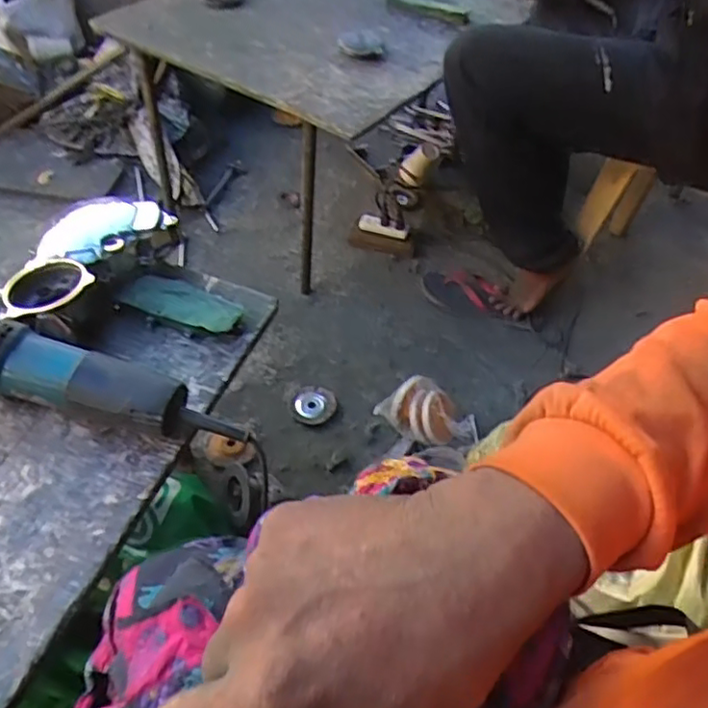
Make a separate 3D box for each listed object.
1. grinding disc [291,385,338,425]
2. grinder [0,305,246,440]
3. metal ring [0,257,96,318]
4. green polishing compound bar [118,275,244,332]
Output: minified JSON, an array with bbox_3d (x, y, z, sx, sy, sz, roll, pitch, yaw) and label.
[{"bbox_3d":[-0.071,0.088,1.153,0.078,0.008,0.085,9,48,1],"label":"grinding disc"},{"bbox_3d":[-0.267,0.023,0.631,0.341,0.091,0.076,17,49,8],"label":"grinder"},{"bbox_3d":[-0.335,-0.073,0.698,0.099,0.016,0.088,-26,47,-17],"label":"metal ring"},{"bbox_3d":[-0.198,-0.062,0.753,0.132,0.020,0.059,17,50,13],"label":"green polishing compound bar"}]

